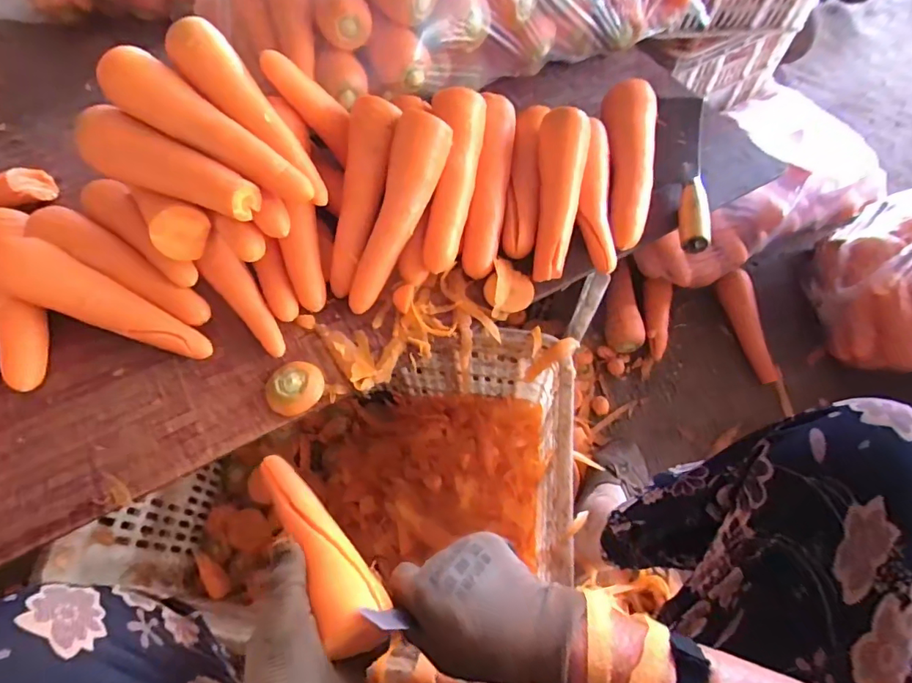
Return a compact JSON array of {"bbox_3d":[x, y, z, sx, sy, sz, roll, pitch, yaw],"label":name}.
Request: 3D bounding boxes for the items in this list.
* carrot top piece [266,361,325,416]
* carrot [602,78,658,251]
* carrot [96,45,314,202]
[{"bbox_3d":[-0.157,0.044,0.480,0.053,0.013,0.049,0,62,1],"label":"carrot top piece"},{"bbox_3d":[0.210,-0.211,0.583,0.057,0.065,0.221,3,62,3],"label":"carrot"},{"bbox_3d":[-0.231,-0.199,0.456,0.216,0.037,0.043,33,65,-4],"label":"carrot"}]

